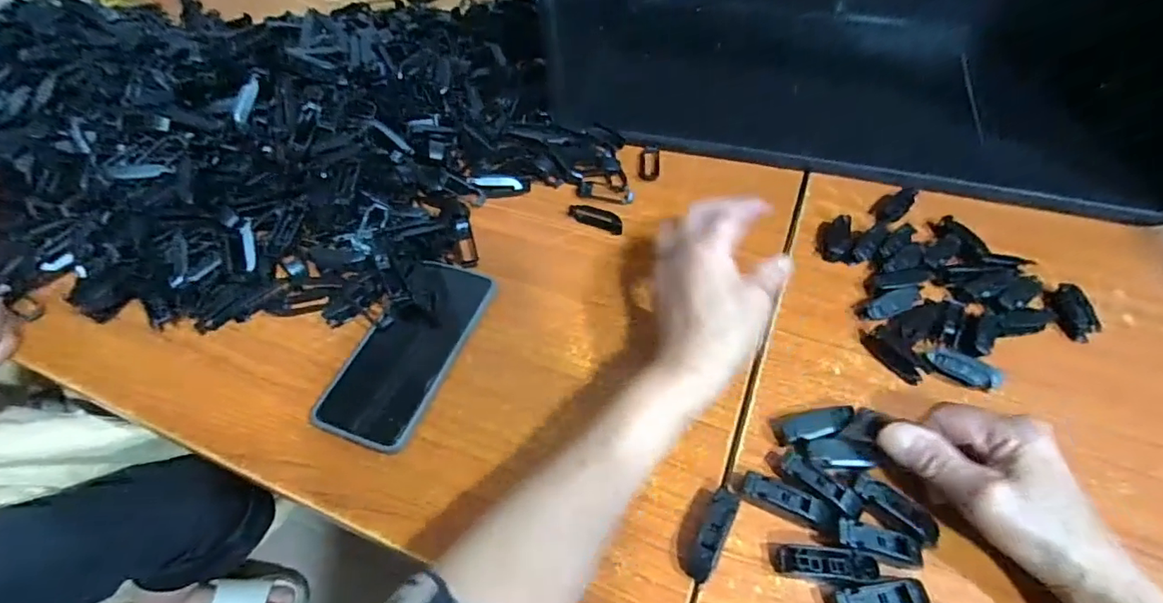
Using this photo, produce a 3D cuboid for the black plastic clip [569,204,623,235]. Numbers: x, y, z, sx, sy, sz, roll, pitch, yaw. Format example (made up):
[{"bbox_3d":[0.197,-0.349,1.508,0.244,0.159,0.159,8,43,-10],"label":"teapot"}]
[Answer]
[{"bbox_3d":[0.014,-0.080,0.507,0.056,0.011,0.014,24,57,19],"label":"black plastic clip"}]

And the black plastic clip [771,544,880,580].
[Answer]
[{"bbox_3d":[0.145,0.156,0.320,0.056,0.012,0.016,6,53,7],"label":"black plastic clip"}]

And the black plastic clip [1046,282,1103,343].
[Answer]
[{"bbox_3d":[0.388,0.007,0.426,0.026,0.017,0.049,6,53,7],"label":"black plastic clip"}]

